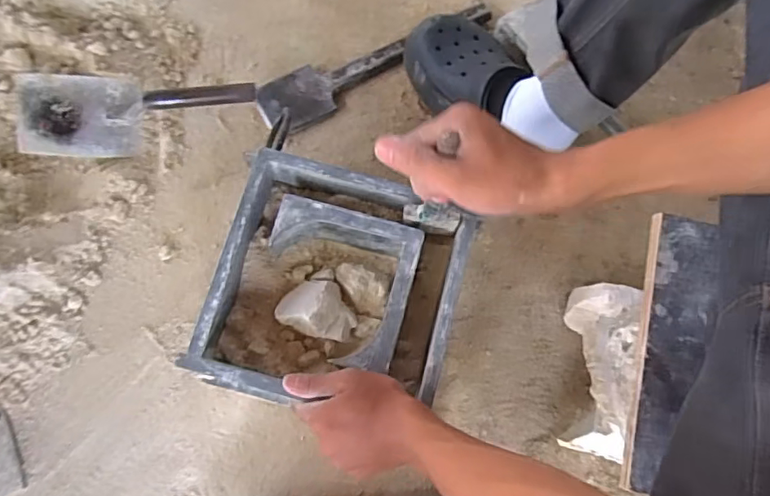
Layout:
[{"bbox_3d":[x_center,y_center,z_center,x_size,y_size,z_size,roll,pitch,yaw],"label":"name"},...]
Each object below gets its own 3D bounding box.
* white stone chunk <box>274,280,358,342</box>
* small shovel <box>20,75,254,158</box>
[{"bbox_3d":[-0.068,0.059,0.544,0.080,0.034,0.058,10,76,-2],"label":"white stone chunk"},{"bbox_3d":[-0.305,-0.172,0.679,0.279,0.054,0.110,-4,76,-2],"label":"small shovel"}]

